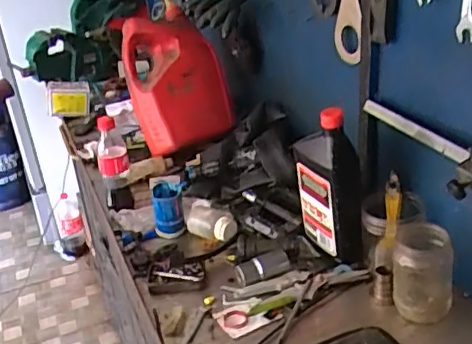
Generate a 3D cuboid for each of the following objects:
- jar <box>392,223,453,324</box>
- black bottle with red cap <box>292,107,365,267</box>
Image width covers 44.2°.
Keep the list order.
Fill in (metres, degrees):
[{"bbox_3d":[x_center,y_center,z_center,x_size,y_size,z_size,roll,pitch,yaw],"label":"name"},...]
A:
[{"bbox_3d":[0.248,0.133,0.773,0.075,0.105,0.078,4,29,22],"label":"jar"},{"bbox_3d":[0.141,0.020,0.878,0.056,0.245,0.106,-19,28,-21],"label":"black bottle with red cap"}]

